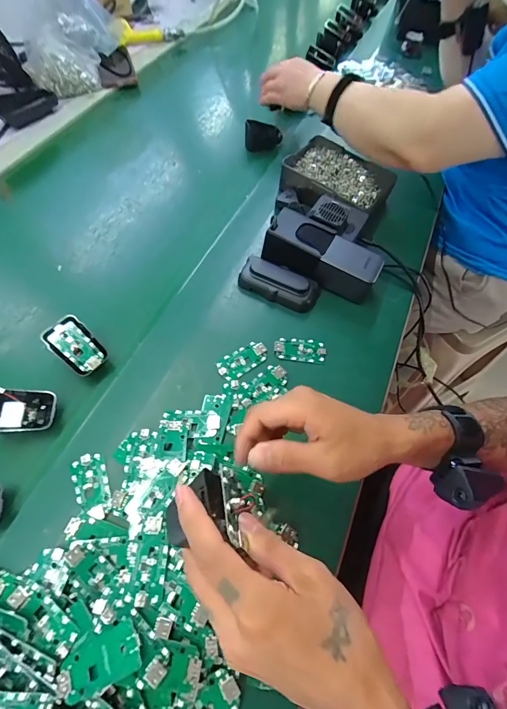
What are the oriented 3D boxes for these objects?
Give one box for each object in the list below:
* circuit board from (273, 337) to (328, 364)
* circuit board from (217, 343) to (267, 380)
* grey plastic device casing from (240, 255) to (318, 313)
[{"bbox_3d":[0.059,-0.006,0.430,0.064,0.007,0.031,5,61,0],"label":"circuit board"},{"bbox_3d":[-0.013,0.006,0.416,0.064,0.004,0.032,-33,67,-19],"label":"circuit board"},{"bbox_3d":[0.034,-0.098,0.461,0.108,0.028,0.047,20,62,9],"label":"grey plastic device casing"}]

